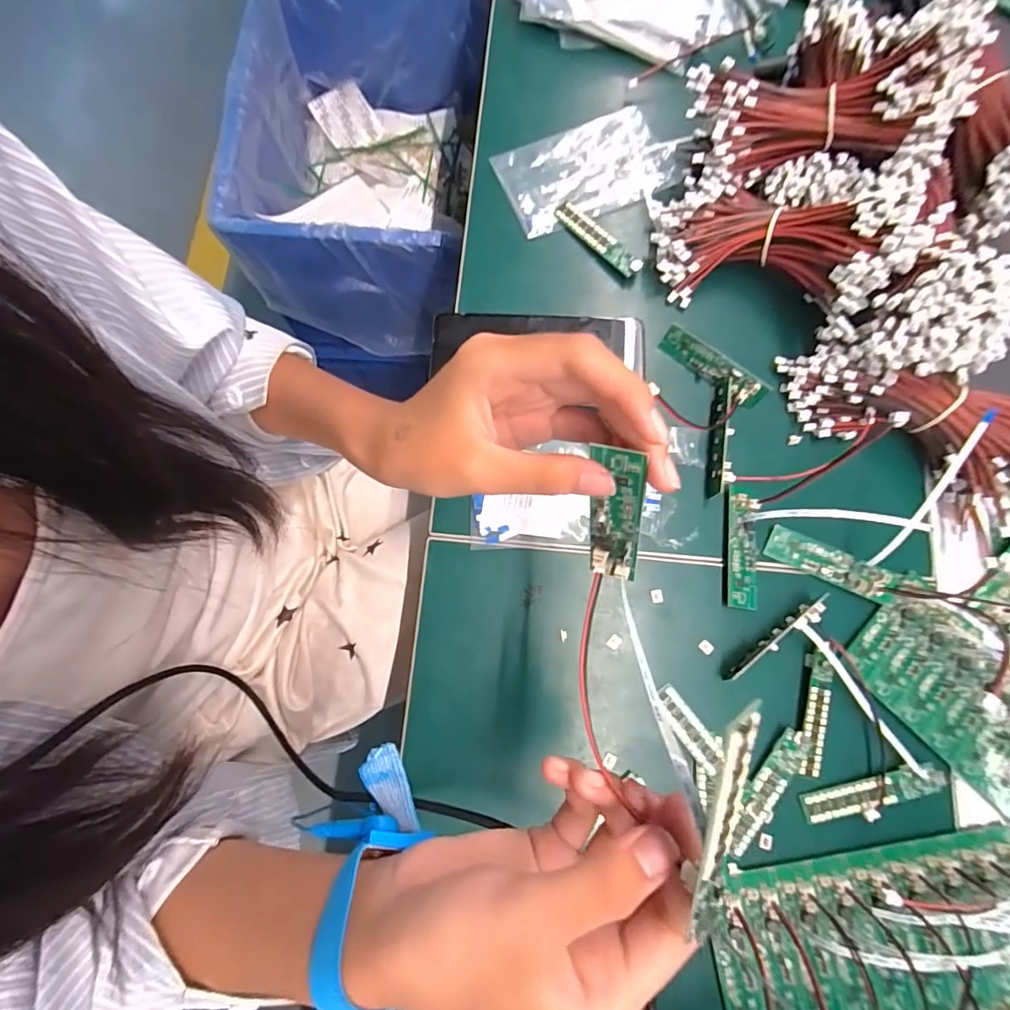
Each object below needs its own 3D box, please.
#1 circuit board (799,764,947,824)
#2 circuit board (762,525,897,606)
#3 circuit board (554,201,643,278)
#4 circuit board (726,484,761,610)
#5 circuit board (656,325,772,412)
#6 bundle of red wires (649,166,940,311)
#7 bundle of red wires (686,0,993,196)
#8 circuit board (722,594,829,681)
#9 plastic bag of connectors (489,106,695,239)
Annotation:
[{"bbox_3d":[0.229,0.180,0.306,0.086,0.007,0.021,-13,79,-2],"label":"circuit board"},{"bbox_3d":[0.218,0.039,0.333,0.080,0.004,0.022,24,94,10],"label":"circuit board"},{"bbox_3d":[0.073,-0.208,0.387,0.016,0.008,0.083,-42,81,-8],"label":"circuit board"},{"bbox_3d":[0.162,0.029,0.335,0.020,0.008,0.081,5,78,1],"label":"circuit board"},{"bbox_3d":[0.151,-0.100,0.362,0.083,0.022,0.010,39,52,9],"label":"circuit board"},{"bbox_3d":[0.191,-0.189,0.352,0.172,0.051,0.092,16,78,23],"label":"bundle of red wires"},{"bbox_3d":[0.222,-0.277,0.338,0.182,0.067,0.070,-2,78,16],"label":"bundle of red wires"},{"bbox_3d":[0.173,0.087,0.317,0.078,0.017,0.013,-35,80,-7],"label":"circuit board"},{"bbox_3d":[0.071,-0.271,0.399,0.145,0.008,0.075,-21,79,-4],"label":"plastic bag of connectors"}]

